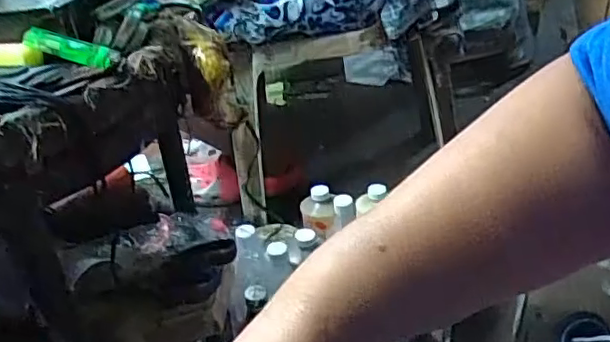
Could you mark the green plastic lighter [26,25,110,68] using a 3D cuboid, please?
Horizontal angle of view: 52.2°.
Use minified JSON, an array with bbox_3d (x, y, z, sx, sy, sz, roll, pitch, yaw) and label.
[{"bbox_3d":[-0.201,-0.104,0.531,0.071,0.018,0.017,15,32,-7],"label":"green plastic lighter"}]

